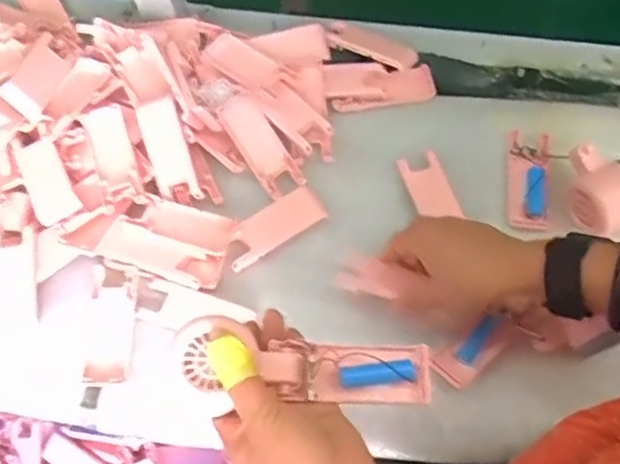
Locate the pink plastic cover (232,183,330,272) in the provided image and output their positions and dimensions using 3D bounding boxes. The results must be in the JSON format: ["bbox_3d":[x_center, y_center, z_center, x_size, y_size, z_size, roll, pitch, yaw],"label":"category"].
[{"bbox_3d":[-0.034,-0.007,0.617,0.100,0.013,0.039,-31,70,-13],"label":"pink plastic cover"}]

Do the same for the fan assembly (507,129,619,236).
[{"bbox_3d":[0.244,-0.051,0.600,0.108,0.050,0.107,5,67,2],"label":"fan assembly"}]

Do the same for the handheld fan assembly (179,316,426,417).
[{"bbox_3d":[-0.002,0.089,0.419,0.166,0.022,0.055,8,66,-15],"label":"handheld fan assembly"}]

